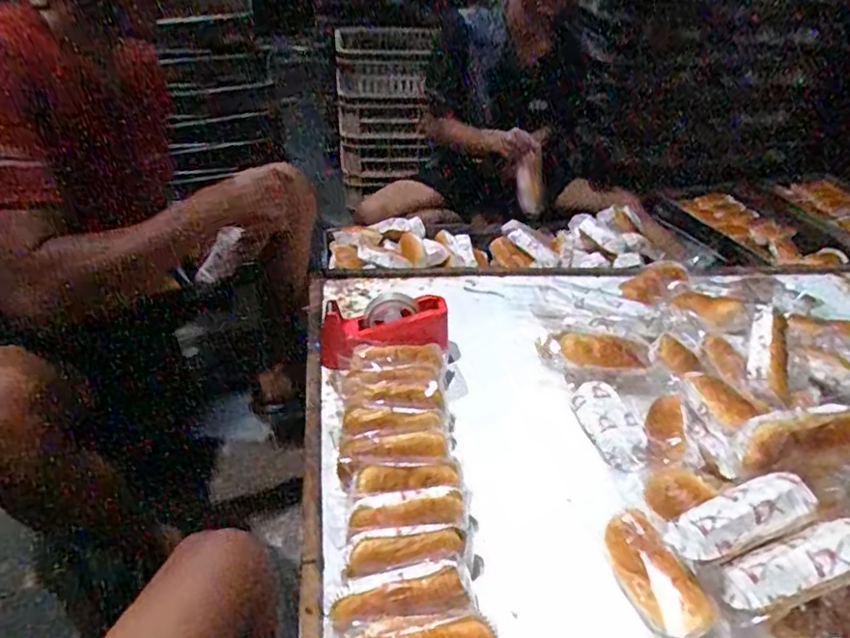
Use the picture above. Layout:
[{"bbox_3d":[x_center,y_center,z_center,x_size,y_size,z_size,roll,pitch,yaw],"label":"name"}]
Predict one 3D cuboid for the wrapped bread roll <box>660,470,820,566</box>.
[{"bbox_3d":[0.329,0.204,0.634,0.154,0.039,0.059,-21,38,-7],"label":"wrapped bread roll"}]

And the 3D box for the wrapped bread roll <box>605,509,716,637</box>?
[{"bbox_3d":[0.246,0.281,0.664,0.053,0.061,0.144,-9,36,-16],"label":"wrapped bread roll"}]

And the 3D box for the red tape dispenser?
[{"bbox_3d":[-0.067,0.014,0.987,0.199,0.089,0.090,-2,35,-6],"label":"red tape dispenser"}]

